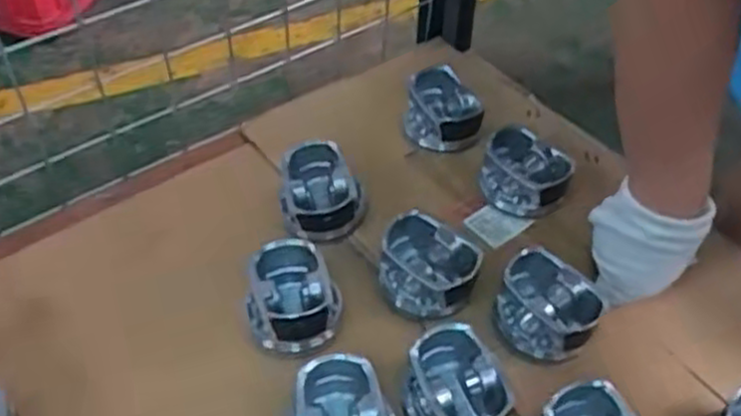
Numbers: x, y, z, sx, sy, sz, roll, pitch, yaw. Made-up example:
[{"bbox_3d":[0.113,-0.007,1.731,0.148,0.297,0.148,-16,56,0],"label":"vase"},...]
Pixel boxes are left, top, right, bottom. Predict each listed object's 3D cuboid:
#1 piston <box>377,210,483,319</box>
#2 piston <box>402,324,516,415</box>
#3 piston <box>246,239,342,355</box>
[{"bbox_3d":[0.046,0.048,0.613,0.074,0.053,0.064,13,48,10],"label":"piston"},{"bbox_3d":[0.058,0.126,0.536,0.064,0.051,0.074,-22,52,-21],"label":"piston"},{"bbox_3d":[-0.059,0.066,0.585,0.070,0.043,0.077,1,47,-1],"label":"piston"}]

